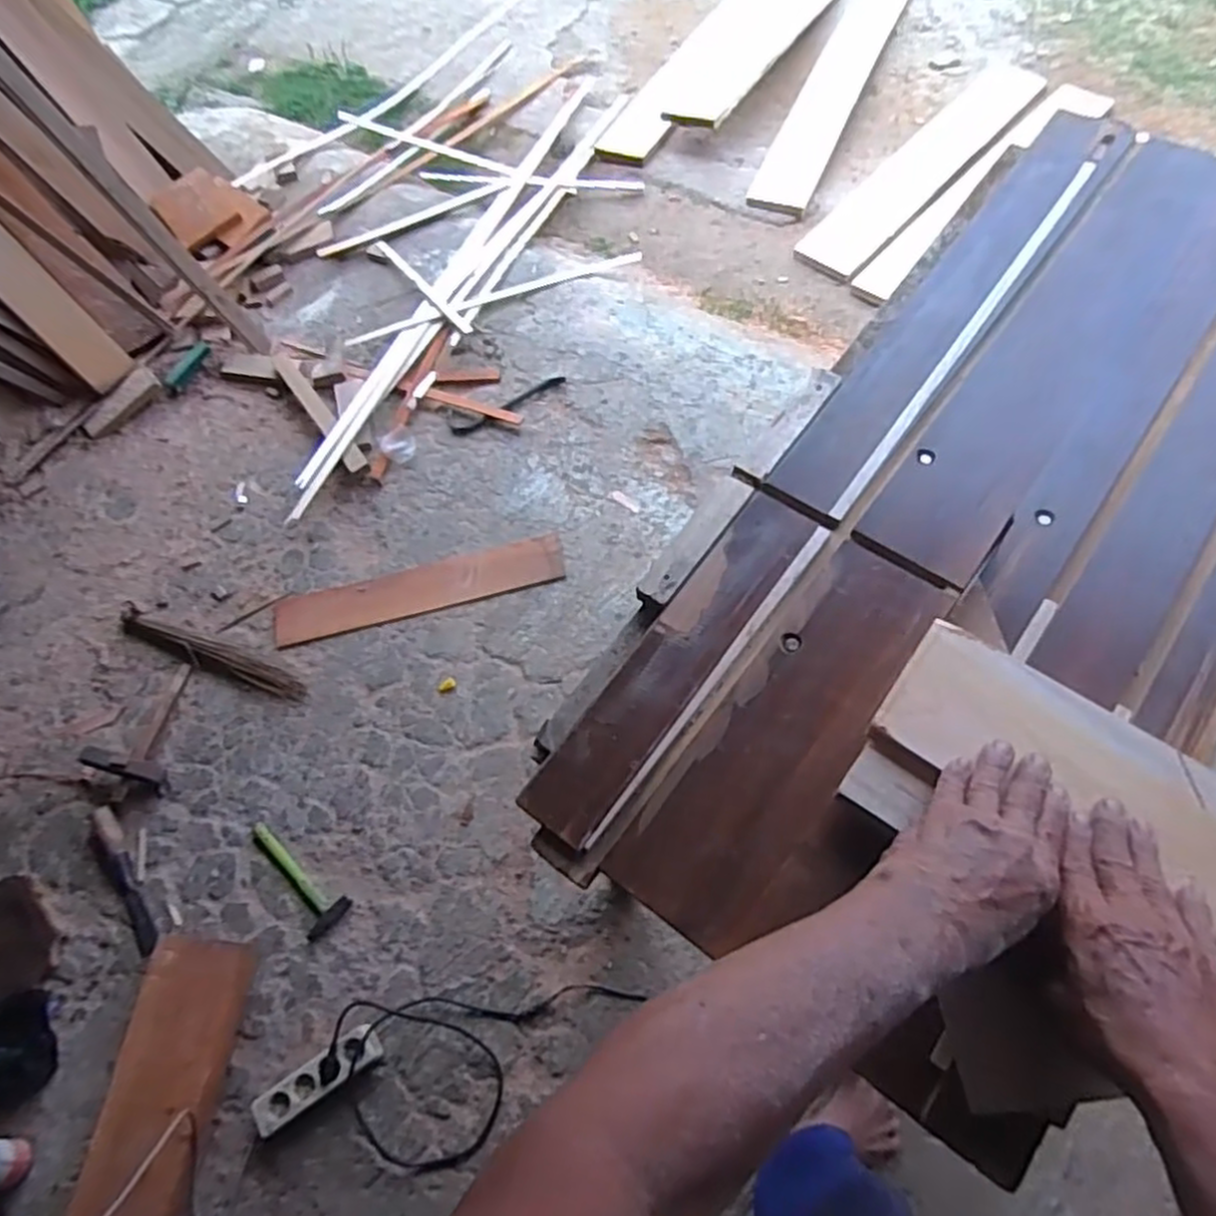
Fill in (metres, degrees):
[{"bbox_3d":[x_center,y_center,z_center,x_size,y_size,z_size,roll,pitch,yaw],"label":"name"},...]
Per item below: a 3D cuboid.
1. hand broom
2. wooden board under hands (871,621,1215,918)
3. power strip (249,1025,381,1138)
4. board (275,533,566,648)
[{"bbox_3d":[-0.818,0.091,1.560,0.472,0.032,0.058,18,66,13],"label":"hand broom"},{"bbox_3d":[0.323,0.114,0.505,0.268,0.012,0.111,32,70,20],"label":"wooden board under hands"},{"bbox_3d":[-0.459,0.752,1.210,0.207,0.050,0.059,-32,66,-12],"label":"power strip"},{"bbox_3d":[-0.399,-0.040,1.613,0.619,0.012,0.121,-14,63,-3],"label":"board"}]

